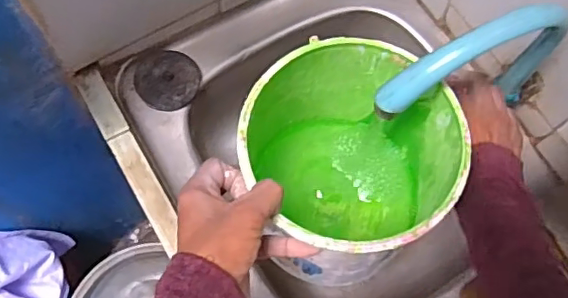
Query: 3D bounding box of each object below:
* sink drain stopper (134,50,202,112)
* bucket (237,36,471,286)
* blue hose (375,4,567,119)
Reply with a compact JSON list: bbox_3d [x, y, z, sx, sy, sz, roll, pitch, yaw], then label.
[{"bbox_3d":[-0.141,-0.087,0.698,0.075,0.013,0.084,23,55,-9],"label":"sink drain stopper"},{"bbox_3d":[0.054,0.019,0.532,0.174,0.184,0.169,1,70,-2],"label":"bucket"},{"bbox_3d":[0.189,-0.076,0.486,0.246,0.124,0.026,-9,66,-44],"label":"blue hose"}]

